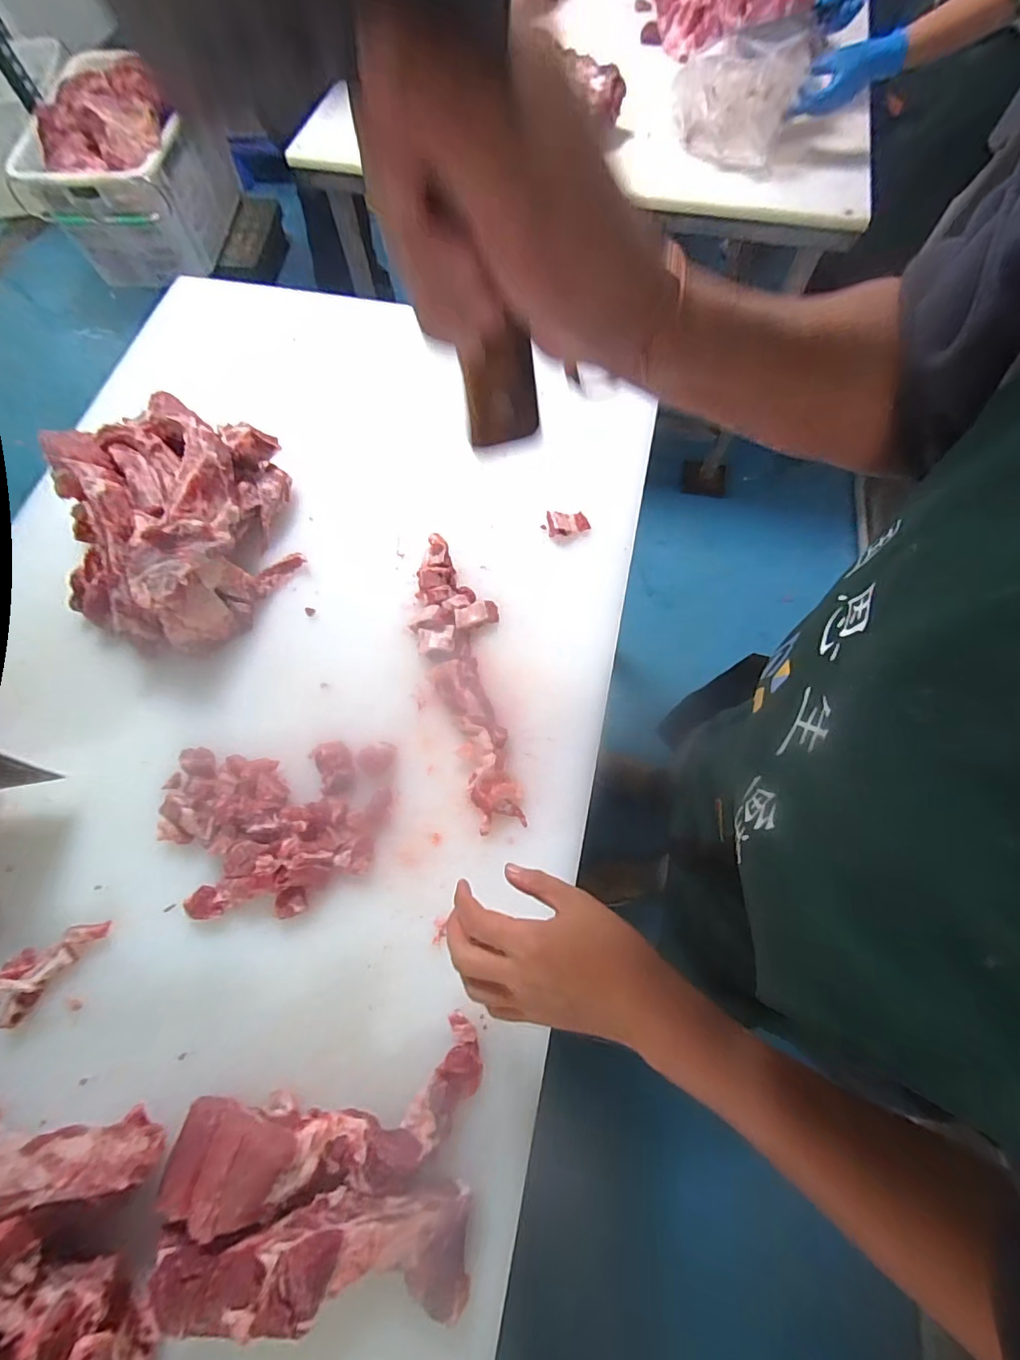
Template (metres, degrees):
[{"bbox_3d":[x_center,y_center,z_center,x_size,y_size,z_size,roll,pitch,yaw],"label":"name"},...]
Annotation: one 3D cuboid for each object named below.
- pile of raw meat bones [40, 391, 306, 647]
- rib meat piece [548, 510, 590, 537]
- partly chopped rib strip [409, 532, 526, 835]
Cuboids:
[{"bbox_3d":[-0.385,-0.184,0.576,0.245,0.119,0.269,0,69,-1],"label":"pile of raw meat bones"},{"bbox_3d":[0.074,-0.196,0.630,0.053,0.020,0.031,-1,69,-1],"label":"rib meat piece"},{"bbox_3d":[-0.047,-0.008,0.555,0.084,0.033,0.326,-13,70,-6],"label":"partly chopped rib strip"}]

